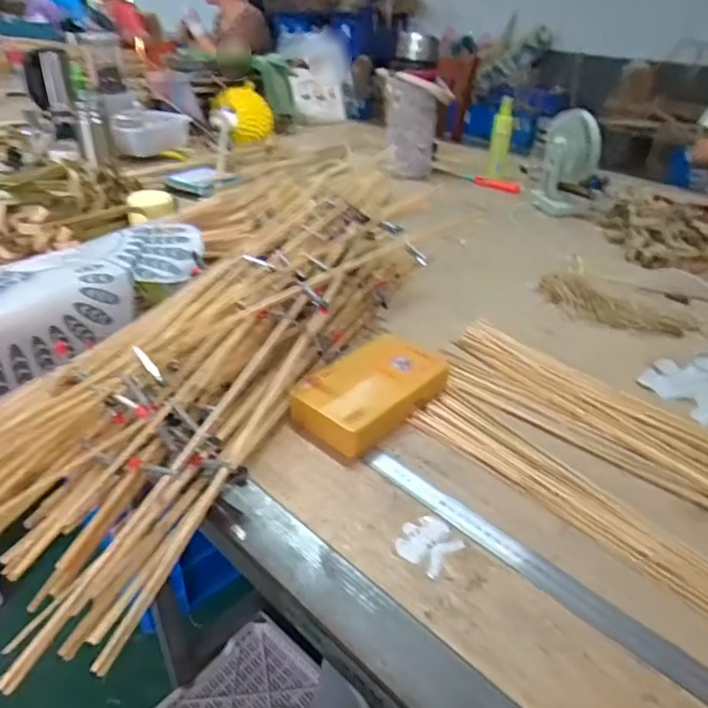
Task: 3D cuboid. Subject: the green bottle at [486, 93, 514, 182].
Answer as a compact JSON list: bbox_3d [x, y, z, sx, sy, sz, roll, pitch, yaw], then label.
[{"bbox_3d":[0.399,-0.580,1.452,0.055,0.193,0.057,12,34,13],"label":"green bottle"}]

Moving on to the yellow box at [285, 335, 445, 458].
[{"bbox_3d":[0.021,0.038,0.645,0.111,0.043,0.192,30,43,33],"label":"yellow box"}]

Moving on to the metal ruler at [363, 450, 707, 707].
[{"bbox_3d":[0.206,0.214,0.437,0.515,0.008,0.032,29,43,35],"label":"metal ruler"}]

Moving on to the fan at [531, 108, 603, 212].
[{"bbox_3d":[0.492,-0.439,1.237,0.127,0.203,0.110,15,35,17],"label":"fan"}]

